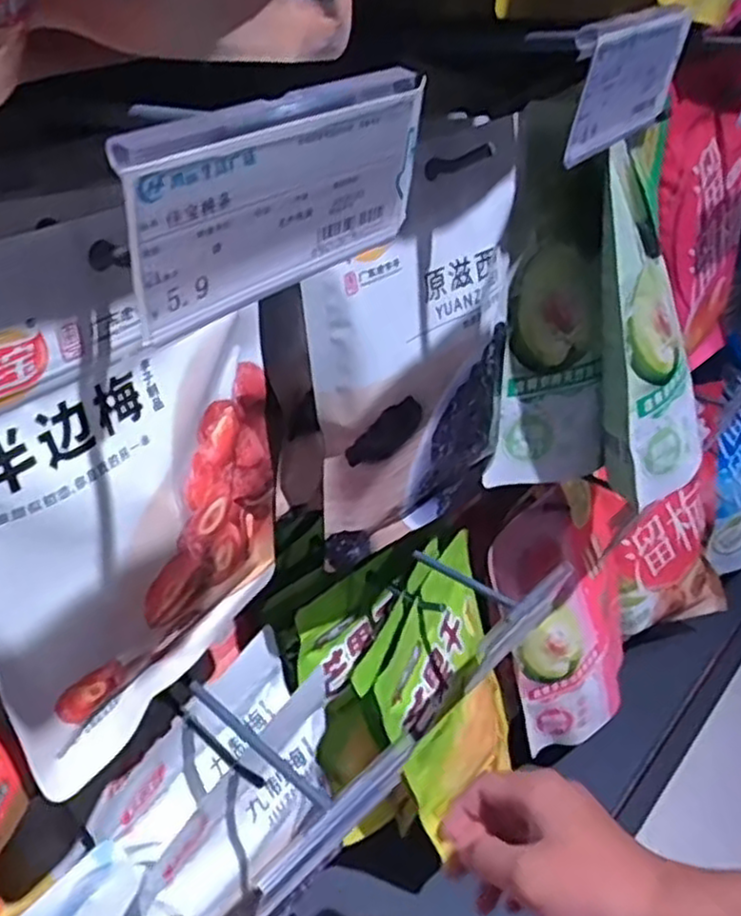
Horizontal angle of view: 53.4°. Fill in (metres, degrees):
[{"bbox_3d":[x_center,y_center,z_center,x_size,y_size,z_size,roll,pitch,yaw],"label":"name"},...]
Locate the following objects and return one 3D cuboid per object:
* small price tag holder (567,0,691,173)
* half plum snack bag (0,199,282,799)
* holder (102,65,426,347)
[{"bbox_3d":[0.095,-0.138,0.268,0.009,0.042,0.086,25,42,28],"label":"small price tag holder"},{"bbox_3d":[-0.088,0.014,0.297,0.018,0.222,0.155,22,41,24],"label":"half plum snack bag"},{"bbox_3d":[-0.020,-0.060,0.170,0.013,0.046,0.086,29,44,31],"label":"holder"}]

